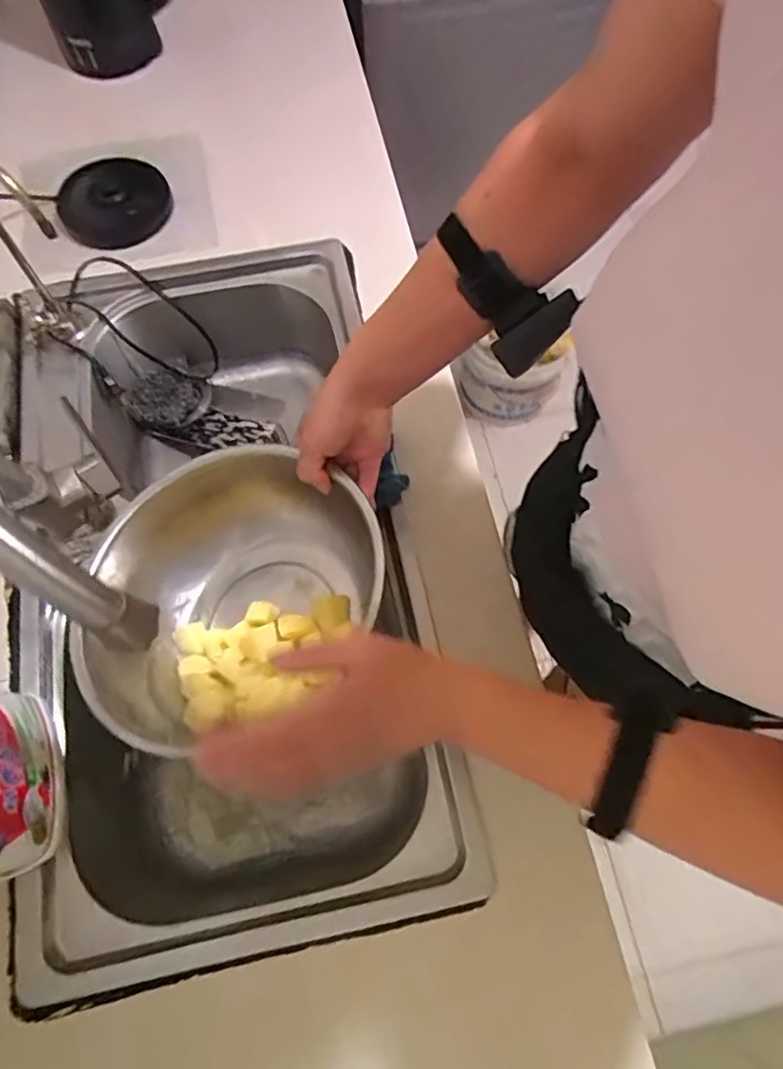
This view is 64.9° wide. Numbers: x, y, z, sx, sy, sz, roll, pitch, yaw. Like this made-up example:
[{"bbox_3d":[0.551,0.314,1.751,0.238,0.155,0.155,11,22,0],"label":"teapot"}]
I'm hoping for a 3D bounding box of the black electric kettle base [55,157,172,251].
[{"bbox_3d":[-0.346,-0.418,0.768,0.131,0.030,0.136,0,69,0],"label":"black electric kettle base"}]

